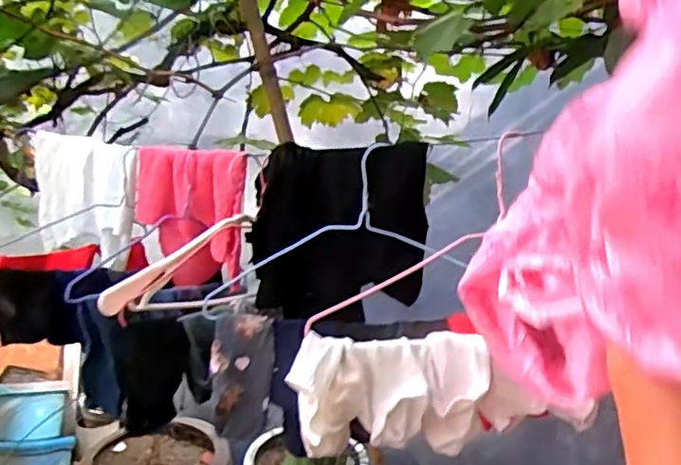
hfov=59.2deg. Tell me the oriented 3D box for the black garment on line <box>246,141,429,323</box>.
[{"bbox_3d":[-0.012,0.004,0.714,0.220,0.204,0.069,9,9,31],"label":"black garment on line"}]

